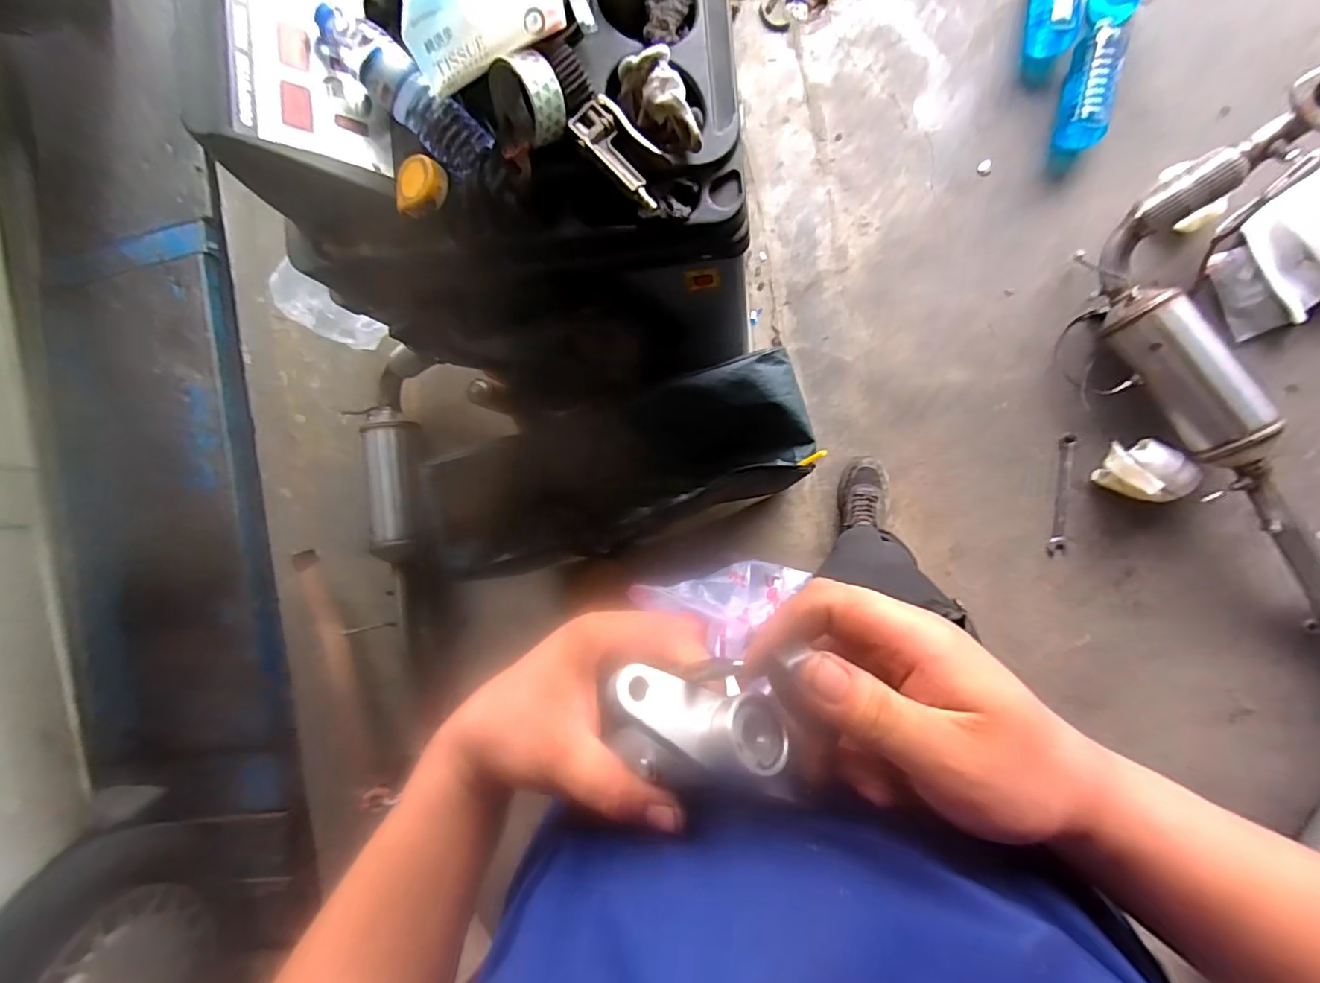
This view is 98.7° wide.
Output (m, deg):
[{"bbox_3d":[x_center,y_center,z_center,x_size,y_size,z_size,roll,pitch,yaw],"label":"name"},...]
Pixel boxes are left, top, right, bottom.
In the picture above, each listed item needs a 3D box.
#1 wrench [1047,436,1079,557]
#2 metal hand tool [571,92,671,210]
[{"bbox_3d":[0.872,0.007,1.227,0.034,0.006,0.262,6,91,9],"label":"wrench"},{"bbox_3d":[-0.039,-0.367,0.607,0.123,0.015,0.055,43,86,-1],"label":"metal hand tool"}]

